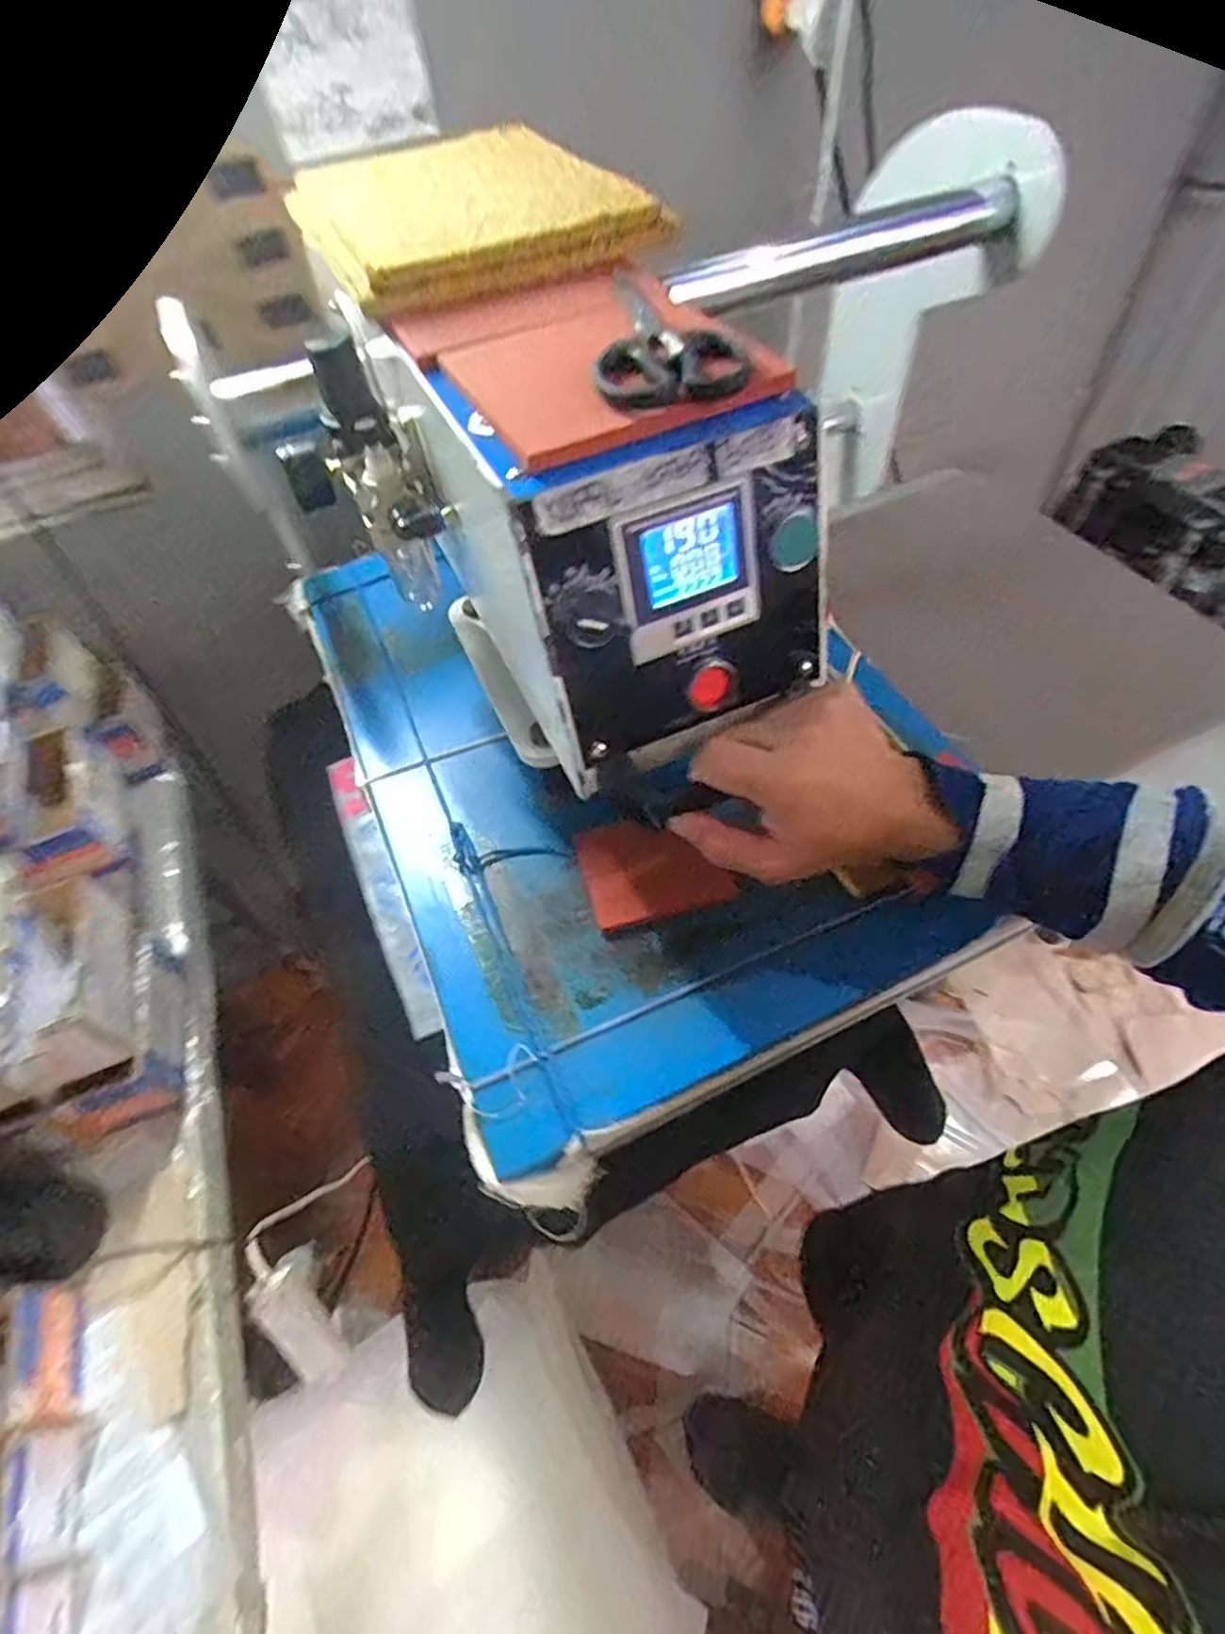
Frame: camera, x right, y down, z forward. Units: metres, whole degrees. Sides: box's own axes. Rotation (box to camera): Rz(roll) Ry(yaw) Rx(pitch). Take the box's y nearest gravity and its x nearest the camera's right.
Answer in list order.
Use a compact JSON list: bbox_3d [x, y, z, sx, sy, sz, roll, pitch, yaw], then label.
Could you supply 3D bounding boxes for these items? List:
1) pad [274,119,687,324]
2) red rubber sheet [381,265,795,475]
[{"bbox_3d":[-0.103,-0.402,0.472,0.185,0.027,0.243,-23,55,-11],"label":"pad"},{"bbox_3d":[-0.020,-0.236,0.361,0.137,0.016,0.197,-25,54,-7],"label":"red rubber sheet"}]

